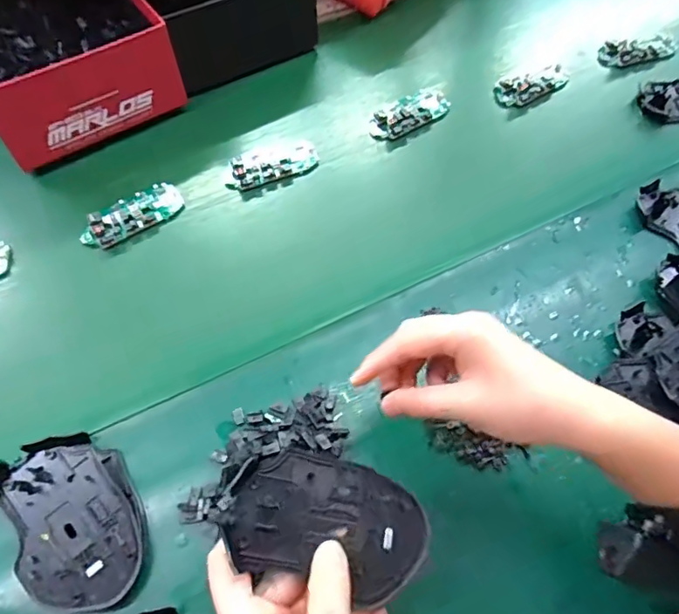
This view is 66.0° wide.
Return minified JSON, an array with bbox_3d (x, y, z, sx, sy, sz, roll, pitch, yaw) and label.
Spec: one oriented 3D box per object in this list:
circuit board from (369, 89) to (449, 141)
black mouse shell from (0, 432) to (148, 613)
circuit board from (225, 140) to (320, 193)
[{"bbox_3d":[0.077,-0.213,0.580,0.096,0.022,0.040,-27,66,-16],"label":"circuit board"},{"bbox_3d":[-0.180,0.145,0.353,0.078,0.026,0.113,-29,66,-17],"label":"black mouse shell"},{"bbox_3d":[-0.070,-0.150,0.545,0.097,0.012,0.045,-21,64,-13],"label":"circuit board"}]

